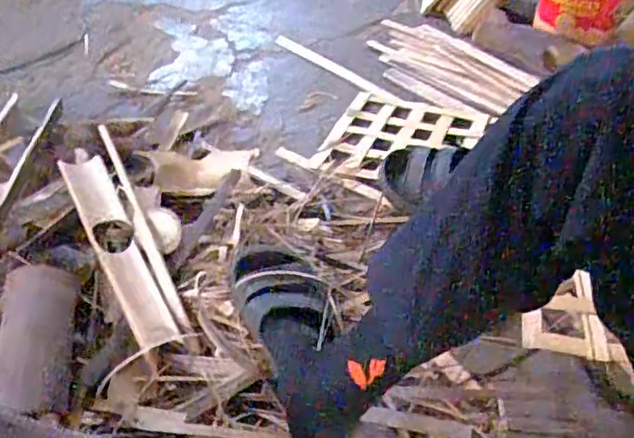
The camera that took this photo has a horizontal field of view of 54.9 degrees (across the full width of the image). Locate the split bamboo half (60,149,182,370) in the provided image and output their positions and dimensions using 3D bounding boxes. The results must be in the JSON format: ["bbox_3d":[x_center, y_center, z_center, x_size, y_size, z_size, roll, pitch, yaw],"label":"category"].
[{"bbox_3d":[-0.249,0.042,0.775,0.052,0.025,0.304,-23,66,-19],"label":"split bamboo half"}]

